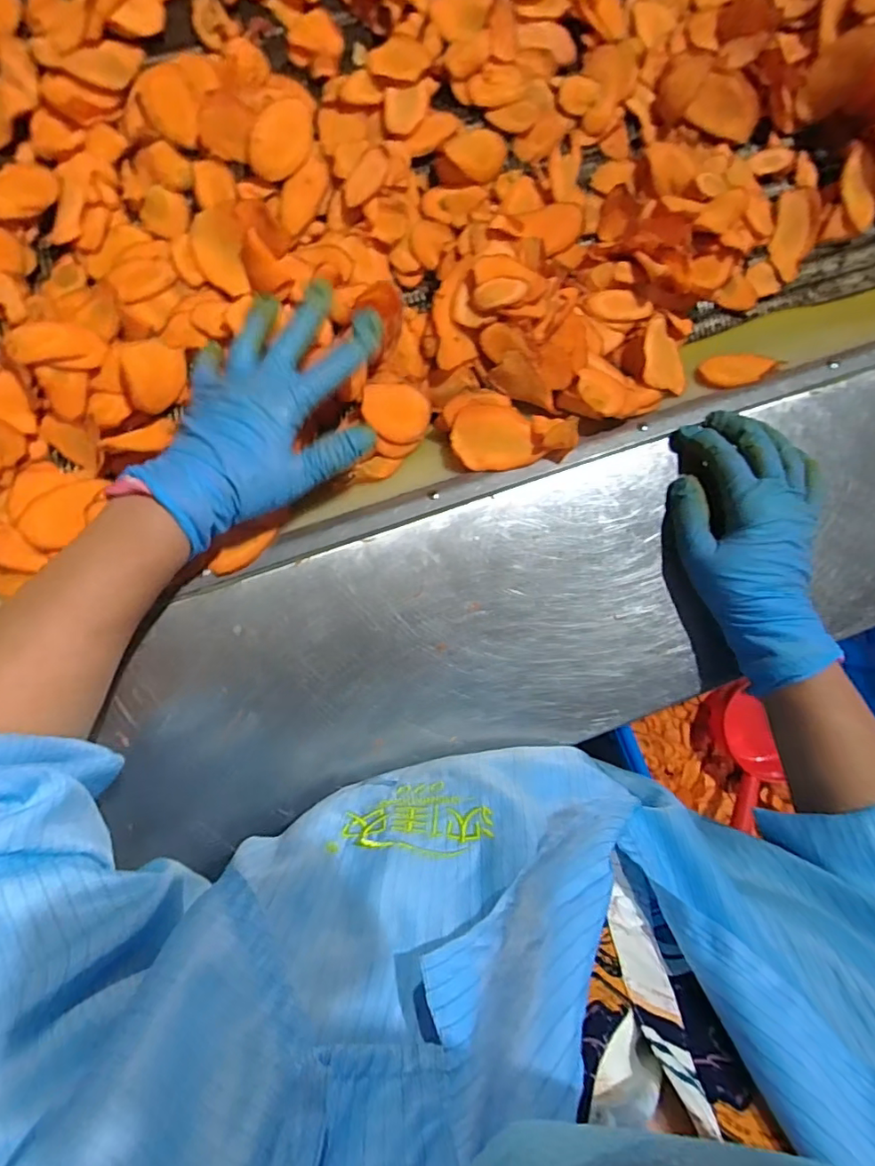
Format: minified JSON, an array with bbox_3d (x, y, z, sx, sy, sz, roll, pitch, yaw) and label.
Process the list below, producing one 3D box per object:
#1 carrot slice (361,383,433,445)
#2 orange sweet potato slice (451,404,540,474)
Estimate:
[{"bbox_3d":[-0.028,-0.122,0.399,0.049,0.004,0.041,-5,93,-21],"label":"carrot slice"},{"bbox_3d":[0.040,-0.102,0.394,0.057,0.009,0.046,-3,89,-5],"label":"orange sweet potato slice"}]

